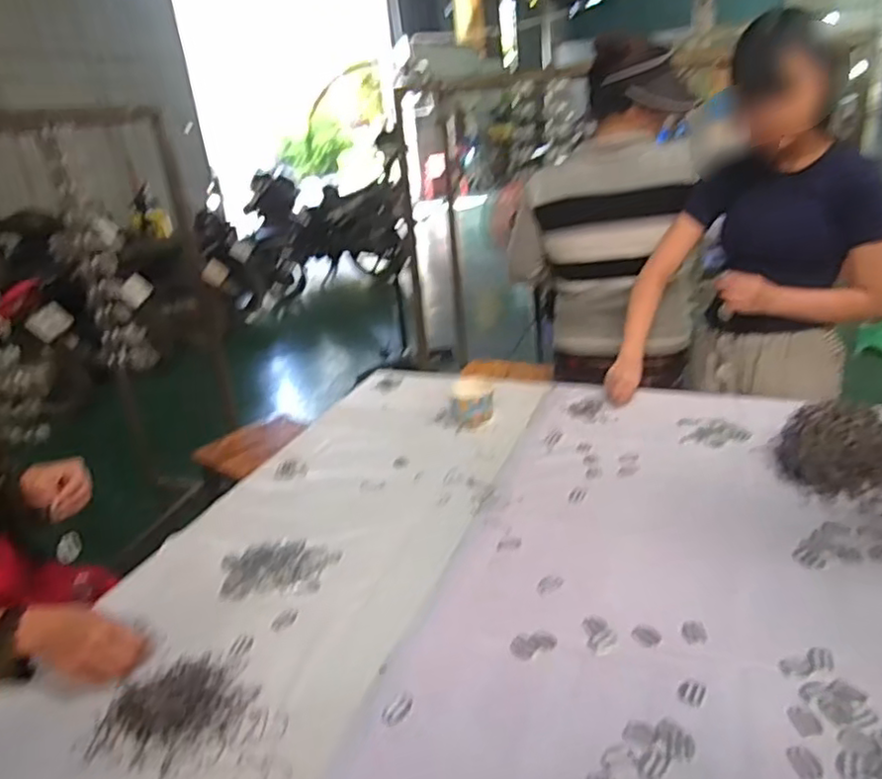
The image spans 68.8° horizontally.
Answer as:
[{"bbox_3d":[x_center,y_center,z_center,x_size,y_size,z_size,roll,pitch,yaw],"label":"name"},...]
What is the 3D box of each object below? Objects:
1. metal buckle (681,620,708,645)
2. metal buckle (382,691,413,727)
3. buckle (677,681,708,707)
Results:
[{"bbox_3d":[0.298,0.284,0.758,0.028,0.006,0.034,-1,24,9],"label":"metal buckle"},{"bbox_3d":[-0.046,0.342,0.693,0.027,0.004,0.040,15,30,37],"label":"metal buckle"},{"bbox_3d":[0.266,0.320,0.682,0.027,0.004,0.032,12,29,34],"label":"buckle"}]

